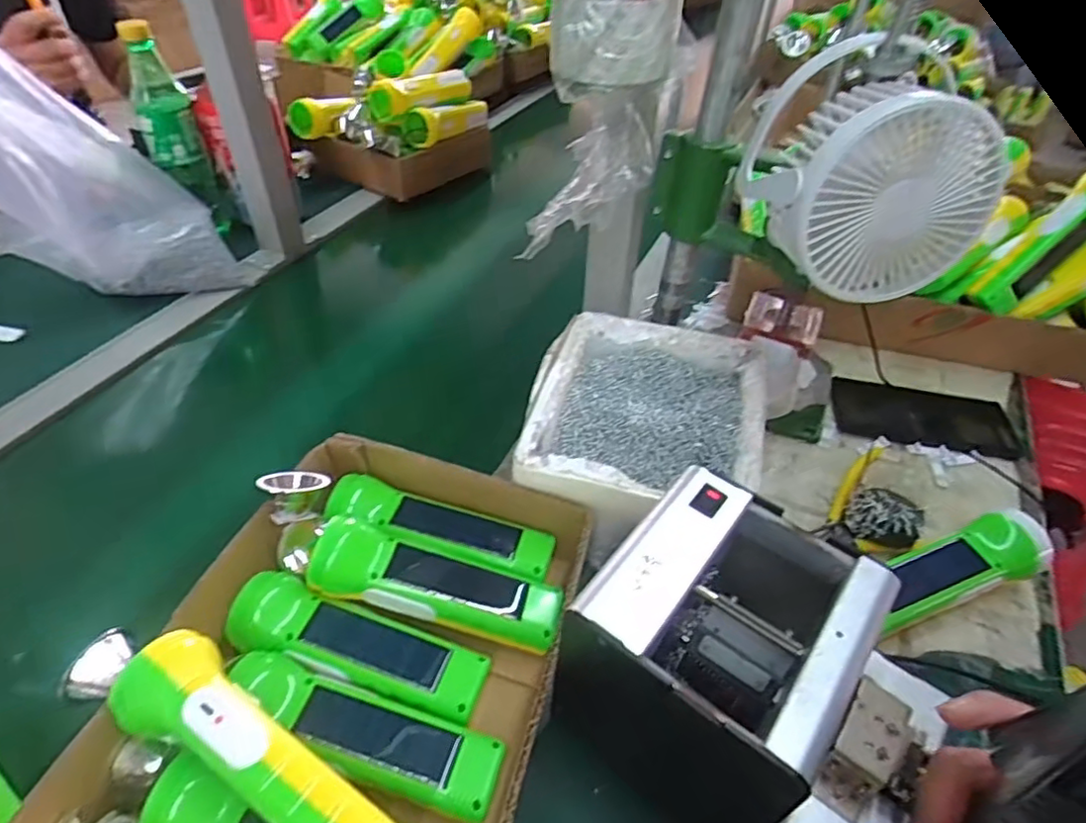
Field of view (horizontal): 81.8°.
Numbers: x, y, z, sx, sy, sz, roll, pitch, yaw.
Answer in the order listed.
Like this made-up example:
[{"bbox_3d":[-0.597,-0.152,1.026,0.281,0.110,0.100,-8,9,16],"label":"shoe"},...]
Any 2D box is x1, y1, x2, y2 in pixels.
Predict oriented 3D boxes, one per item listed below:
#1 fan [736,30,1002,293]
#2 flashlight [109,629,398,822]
[{"bbox_3d":[0.214,-0.162,0.414,0.136,0.124,0.108,3,44,1],"label":"fan"},{"bbox_3d":[-0.140,0.176,0.310,0.161,0.046,0.047,31,48,17],"label":"flashlight"}]

